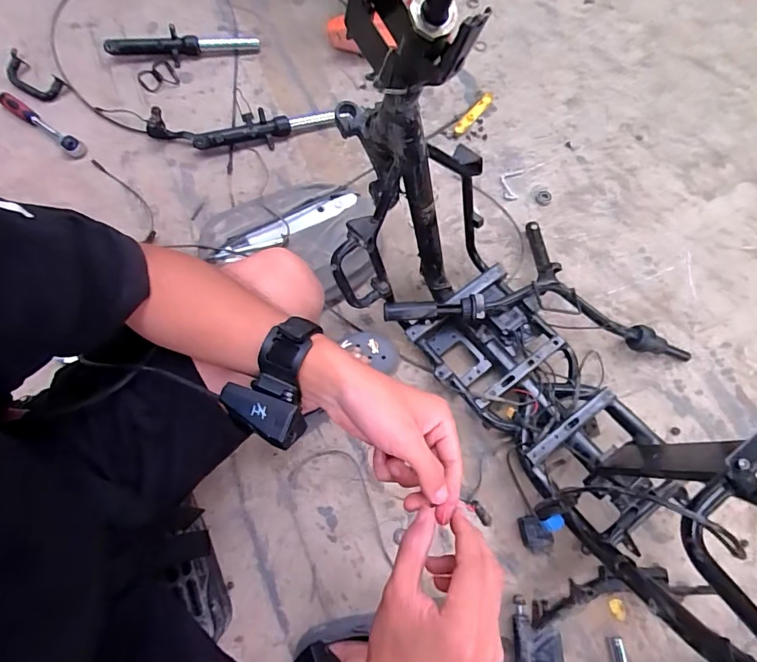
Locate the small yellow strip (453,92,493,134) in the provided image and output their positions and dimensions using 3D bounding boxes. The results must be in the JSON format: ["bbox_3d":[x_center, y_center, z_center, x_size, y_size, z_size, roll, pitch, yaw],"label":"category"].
[{"bbox_3d":[0.236,-0.538,1.113,0.027,0.014,0.146,36,74,11],"label":"small yellow strip"}]

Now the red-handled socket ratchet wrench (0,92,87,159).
[{"bbox_3d":[-0.746,-0.455,1.008,0.238,0.042,0.040,34,73,10],"label":"red-handled socket ratchet wrench"}]

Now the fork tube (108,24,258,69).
[{"bbox_3d":[-0.466,-0.676,1.079,0.348,0.042,0.065,-4,71,-3],"label":"fork tube"}]

